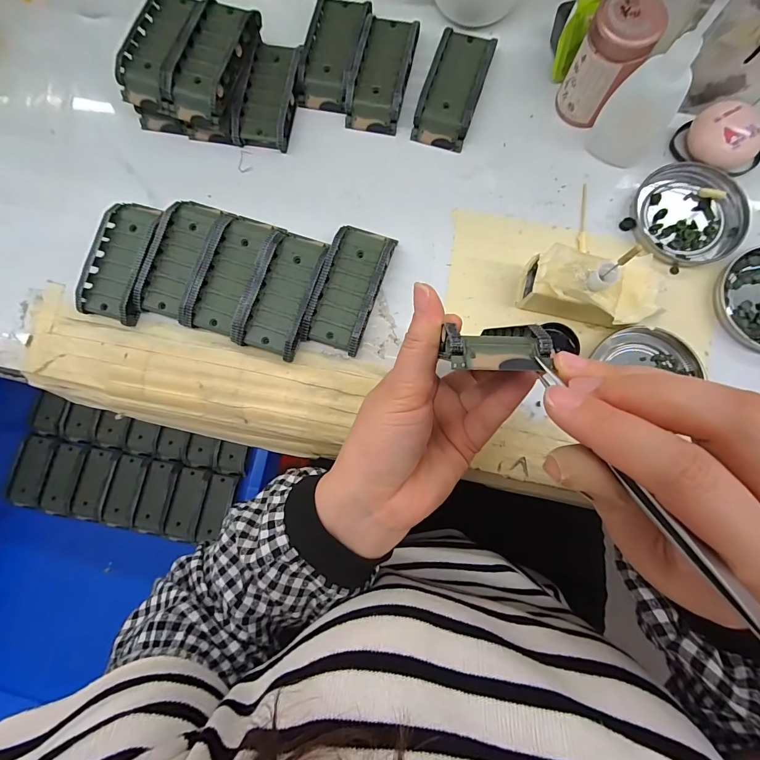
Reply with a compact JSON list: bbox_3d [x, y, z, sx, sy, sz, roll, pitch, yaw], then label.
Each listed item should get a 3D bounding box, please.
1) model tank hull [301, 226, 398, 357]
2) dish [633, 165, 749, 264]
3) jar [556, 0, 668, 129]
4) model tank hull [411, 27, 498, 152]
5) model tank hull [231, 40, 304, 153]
[{"bbox_3d":[-0.023,-0.070,0.278,0.045,0.019,0.094,19,83,5],"label":"model tank hull"},{"bbox_3d":[0.233,-0.125,0.278,0.080,0.007,0.074,0,81,2],"label":"dish"},{"bbox_3d":[0.163,-0.227,0.266,0.041,0.066,0.038,0,81,2],"label":"jar"},{"bbox_3d":[0.060,-0.236,0.297,0.043,0.016,0.094,18,82,5],"label":"model tank hull"},{"bbox_3d":[-0.090,-0.234,0.303,0.043,0.018,0.084,12,82,4],"label":"model tank hull"}]

